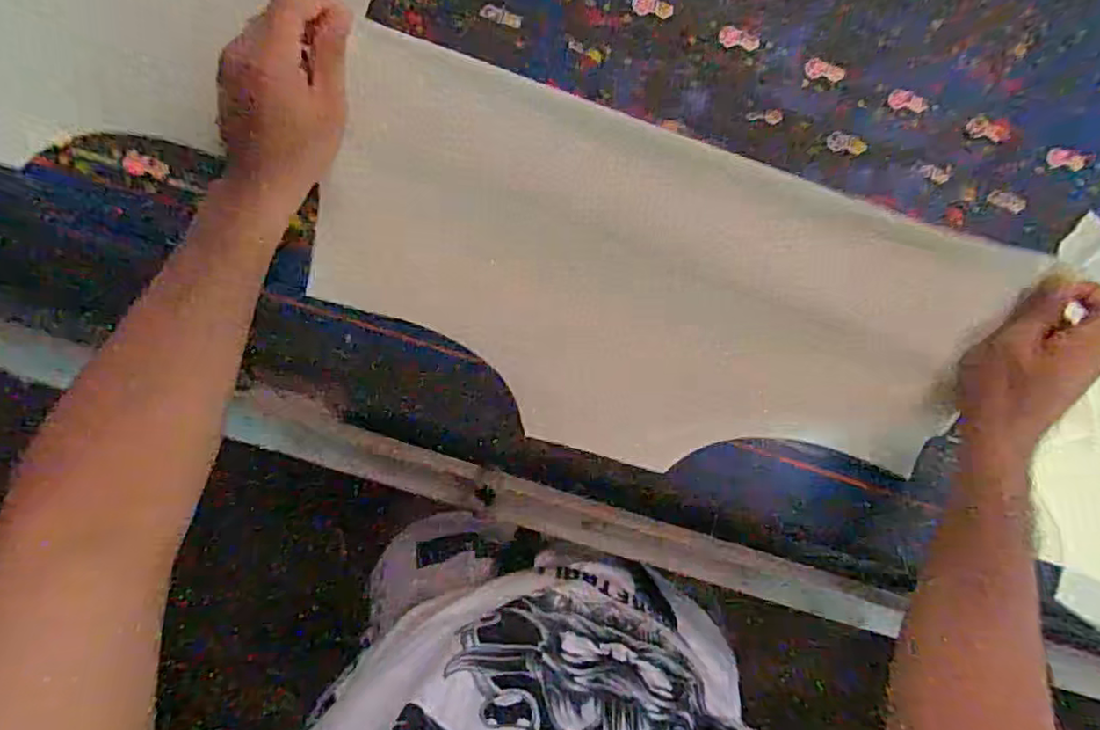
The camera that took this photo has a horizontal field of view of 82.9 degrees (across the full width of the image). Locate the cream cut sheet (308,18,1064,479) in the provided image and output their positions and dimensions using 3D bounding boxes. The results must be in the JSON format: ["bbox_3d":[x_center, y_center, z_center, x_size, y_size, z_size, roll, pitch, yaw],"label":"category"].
[{"bbox_3d":[0.074,-0.054,0.501,0.501,0.101,0.253,17,91,-4],"label":"cream cut sheet"}]

